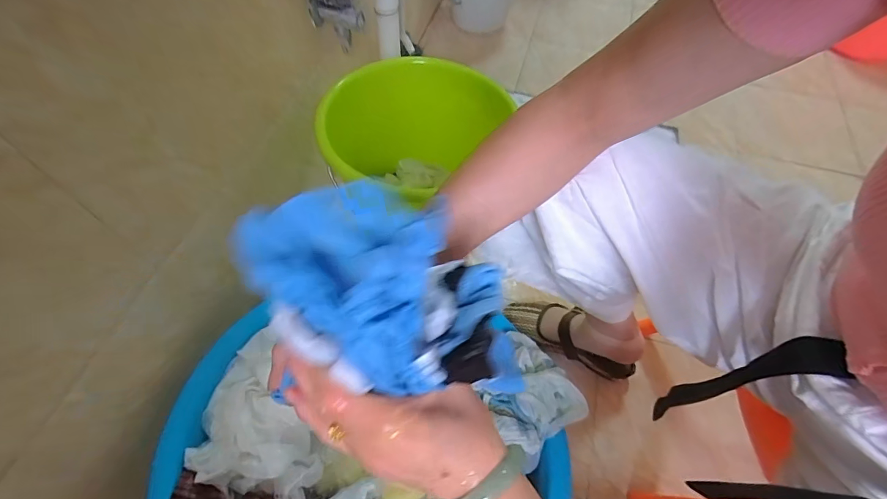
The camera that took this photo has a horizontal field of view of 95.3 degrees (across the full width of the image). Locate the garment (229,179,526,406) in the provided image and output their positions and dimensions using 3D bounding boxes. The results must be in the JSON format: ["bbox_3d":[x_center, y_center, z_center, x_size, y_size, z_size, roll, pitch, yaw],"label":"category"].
[{"bbox_3d":[-0.035,0.020,0.221,0.144,0.060,0.096,-1,59,-3],"label":"garment"}]

